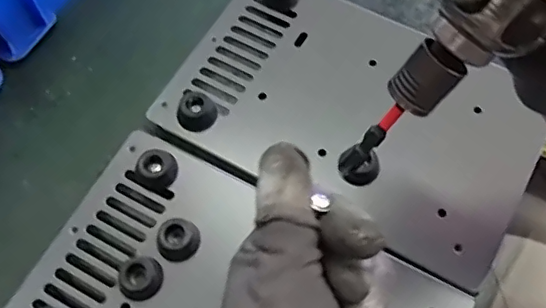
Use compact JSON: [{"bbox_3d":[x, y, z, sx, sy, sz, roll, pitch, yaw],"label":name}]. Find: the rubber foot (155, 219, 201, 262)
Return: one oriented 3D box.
[{"bbox_3d":[-0.054,0.049,0.327,0.022,0.015,0.024,39,72,17],"label":"rubber foot"}]

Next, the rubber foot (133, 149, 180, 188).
[{"bbox_3d":[-0.070,0.008,0.346,0.021,0.014,0.022,-1,65,1],"label":"rubber foot"}]

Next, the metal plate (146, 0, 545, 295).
[{"bbox_3d":[0.050,-0.031,0.367,0.225,0.036,0.144,28,69,13],"label":"metal plate"}]

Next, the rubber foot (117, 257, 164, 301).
[{"bbox_3d":[-0.074,0.070,0.319,0.021,0.014,0.022,-1,65,1],"label":"rubber foot"}]

